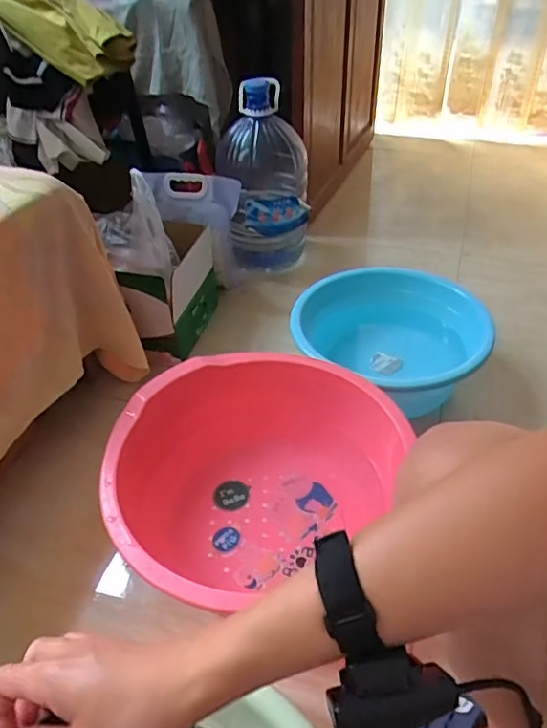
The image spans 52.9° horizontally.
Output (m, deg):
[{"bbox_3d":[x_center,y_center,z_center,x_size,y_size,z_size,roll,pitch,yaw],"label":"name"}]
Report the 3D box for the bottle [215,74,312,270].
[{"bbox_3d":[-0.027,-0.473,1.460,0.238,0.453,0.186,-1,41,2],"label":"bottle"}]

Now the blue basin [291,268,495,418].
[{"bbox_3d":[0.261,-0.035,1.172,0.369,0.187,0.369,-2,41,1],"label":"blue basin"}]

